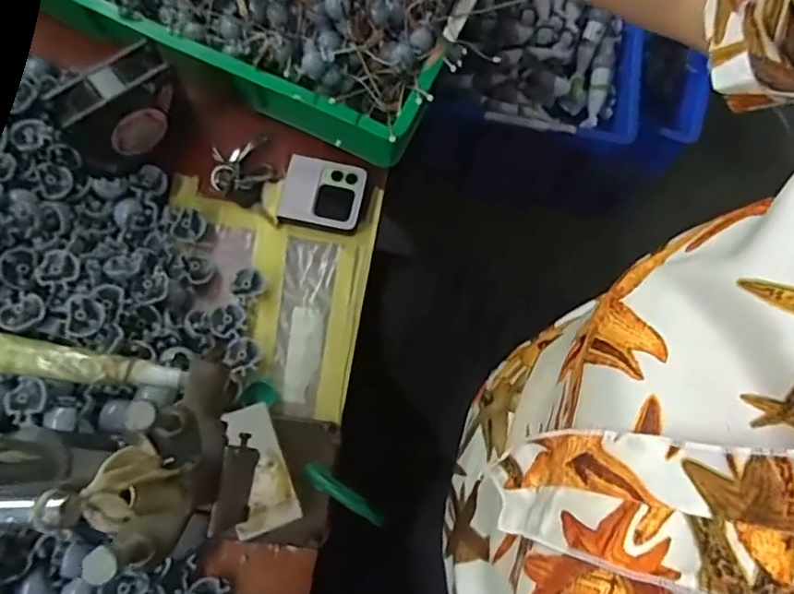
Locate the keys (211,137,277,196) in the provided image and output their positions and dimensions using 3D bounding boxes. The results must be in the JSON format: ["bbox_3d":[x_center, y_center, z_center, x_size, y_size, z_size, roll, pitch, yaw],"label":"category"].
[{"bbox_3d":[-0.175,-0.148,0.641,0.070,0.013,0.057,-13,75,-5],"label":"keys"}]

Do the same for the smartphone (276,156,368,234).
[{"bbox_3d":[-0.081,-0.111,0.635,0.086,0.021,0.077,11,75,2],"label":"smartphone"}]

